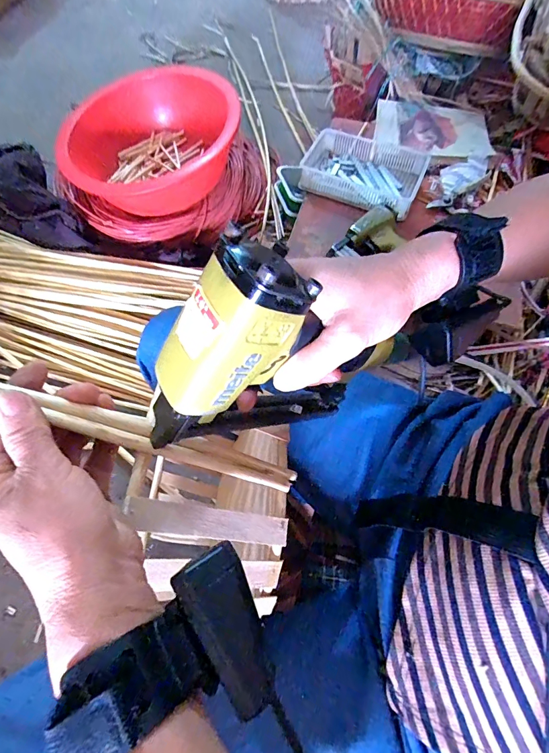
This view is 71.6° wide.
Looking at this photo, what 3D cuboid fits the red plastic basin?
[{"bbox_3d":[-0.310,-0.589,0.962,0.380,0.177,0.380,1,66,-3],"label":"red plastic basin"}]

